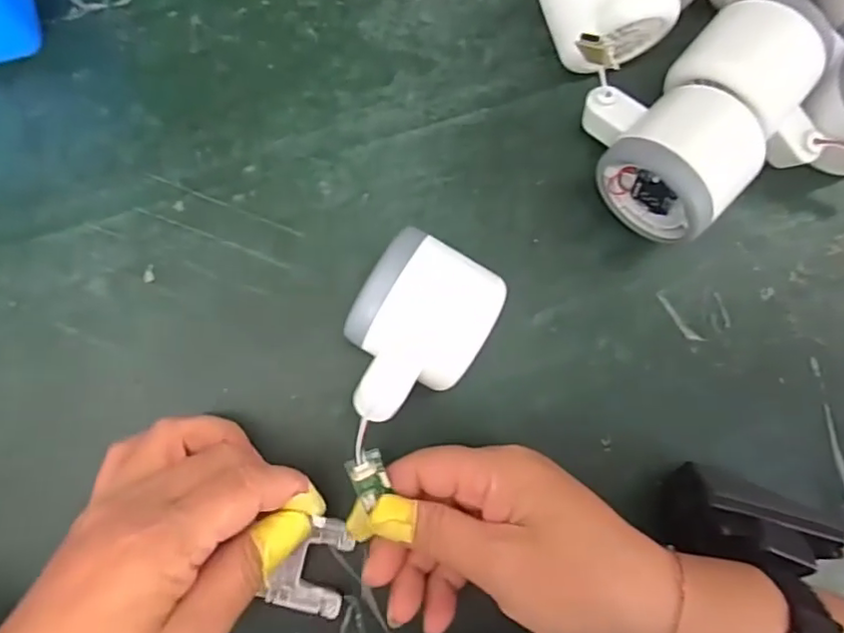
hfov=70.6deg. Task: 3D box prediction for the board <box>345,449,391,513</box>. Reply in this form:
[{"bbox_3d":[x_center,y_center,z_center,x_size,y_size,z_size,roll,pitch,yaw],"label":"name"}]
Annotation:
[{"bbox_3d":[-0.023,0.068,0.257,0.016,0.005,0.018,-20,87,-6],"label":"board"}]

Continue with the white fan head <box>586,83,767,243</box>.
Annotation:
[{"bbox_3d":[0.115,-0.081,0.290,0.052,0.053,0.080,-44,90,-7],"label":"white fan head"}]

